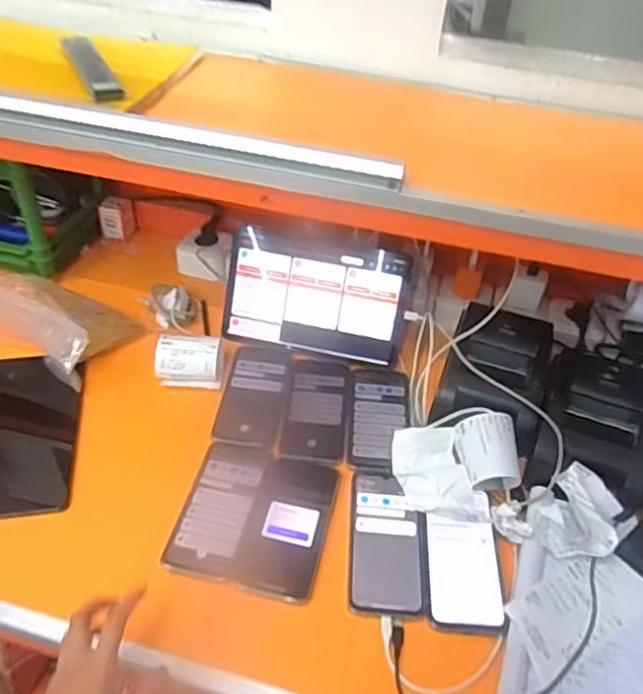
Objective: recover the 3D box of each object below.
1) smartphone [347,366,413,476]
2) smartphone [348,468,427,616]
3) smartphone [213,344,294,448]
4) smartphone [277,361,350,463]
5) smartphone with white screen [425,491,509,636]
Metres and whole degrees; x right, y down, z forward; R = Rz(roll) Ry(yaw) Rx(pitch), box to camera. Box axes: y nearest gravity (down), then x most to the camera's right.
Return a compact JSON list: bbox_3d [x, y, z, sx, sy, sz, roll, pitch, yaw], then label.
[{"bbox_3d":[0.077,0.089,0.842,0.075,0.012,0.180,5,42,3],"label":"smartphone"},{"bbox_3d":[0.074,0.212,0.710,0.080,0.004,0.166,4,44,1],"label":"smartphone"},{"bbox_3d":[-0.088,0.059,0.862,0.080,0.014,0.180,7,44,4],"label":"smartphone"},{"bbox_3d":[-0.006,0.078,0.848,0.080,0.013,0.179,5,44,2],"label":"smartphone"},{"bbox_3d":[0.154,0.228,0.697,0.081,0.014,0.155,6,44,3],"label":"smartphone with white screen"}]

